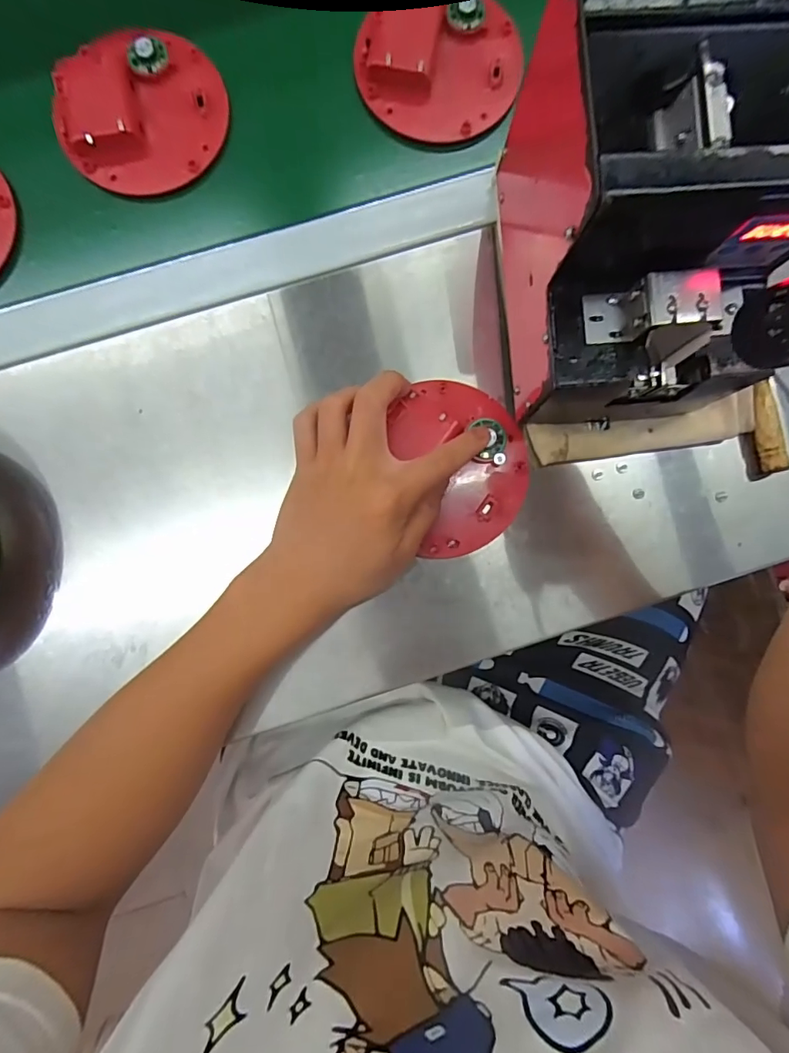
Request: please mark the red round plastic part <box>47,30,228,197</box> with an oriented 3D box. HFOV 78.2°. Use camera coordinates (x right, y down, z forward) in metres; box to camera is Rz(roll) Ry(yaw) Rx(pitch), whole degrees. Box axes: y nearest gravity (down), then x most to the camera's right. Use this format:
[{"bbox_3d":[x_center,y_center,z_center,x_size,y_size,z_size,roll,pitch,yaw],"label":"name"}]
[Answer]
[{"bbox_3d":[-0.177,-0.294,0.342,0.116,0.018,0.104,-31,88,-3],"label":"red round plastic part"}]

